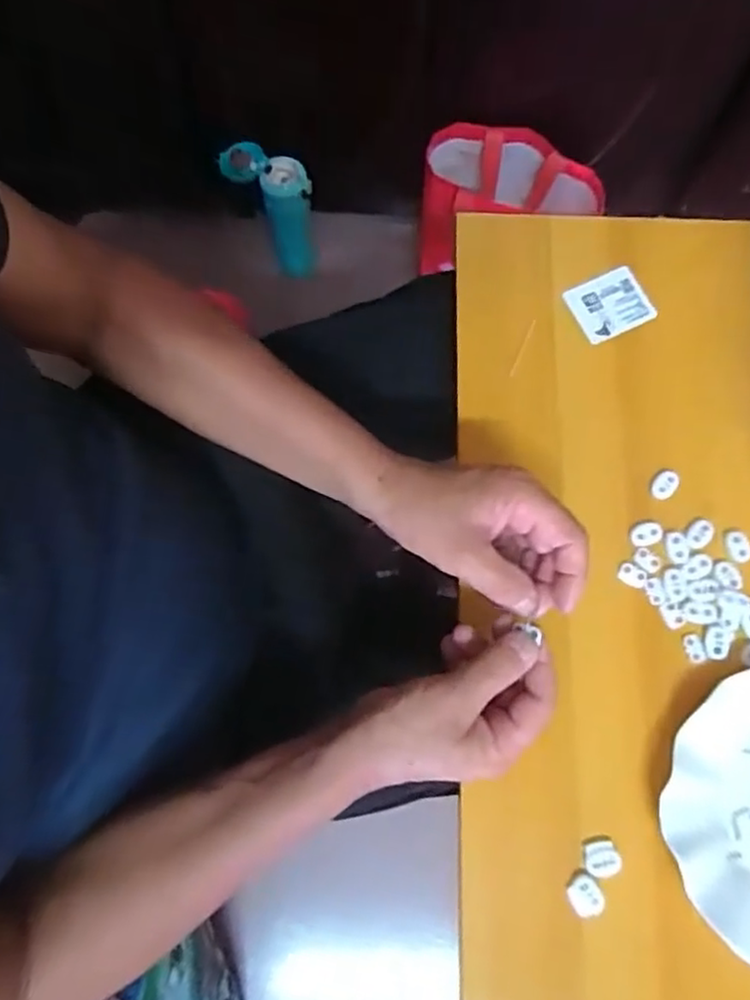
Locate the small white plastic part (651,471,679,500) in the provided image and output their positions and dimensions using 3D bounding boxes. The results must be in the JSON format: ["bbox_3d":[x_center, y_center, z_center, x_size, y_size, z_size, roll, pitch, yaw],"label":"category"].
[{"bbox_3d":[0.209,-0.011,0.485,0.015,0.004,0.023,35,78,7],"label":"small white plastic part"}]

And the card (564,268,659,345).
[{"bbox_3d":[0.184,-0.153,0.524,0.057,0.006,0.049,-24,78,-7],"label":"card"}]

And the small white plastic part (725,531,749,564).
[{"bbox_3d":[0.257,0.032,0.473,0.017,0.004,0.023,-6,76,-3],"label":"small white plastic part"}]

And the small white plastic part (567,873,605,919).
[{"bbox_3d":[0.131,0.246,0.417,0.020,0.006,0.021,0,76,-1],"label":"small white plastic part"}]

